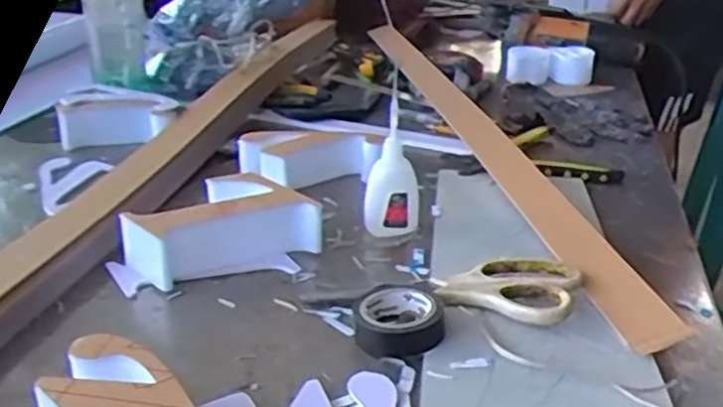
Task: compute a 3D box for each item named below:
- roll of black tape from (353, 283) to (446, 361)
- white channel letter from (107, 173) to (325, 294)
[{"bbox_3d":[0.023,0.074,0.479,0.055,0.023,0.061,-4,25,-3],"label":"roll of black tape"},{"bbox_3d":[-0.112,0.016,0.571,0.150,0.048,0.088,-10,26,-20],"label":"white channel letter"}]

